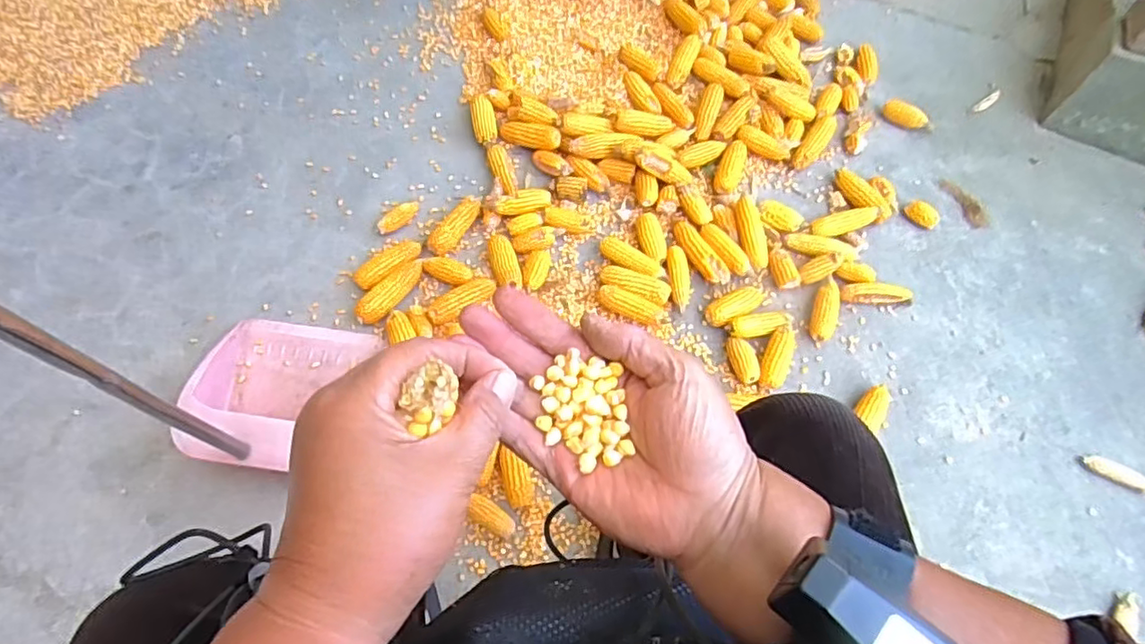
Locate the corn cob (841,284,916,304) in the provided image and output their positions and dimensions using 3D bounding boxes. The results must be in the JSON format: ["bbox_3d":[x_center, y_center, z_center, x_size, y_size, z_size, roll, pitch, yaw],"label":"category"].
[{"bbox_3d":[0.552,-0.050,1.120,0.127,0.034,0.032,-1,66,-2],"label":"corn cob"}]

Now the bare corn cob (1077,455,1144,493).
[{"bbox_3d":[0.889,0.246,0.997,0.109,0.028,0.032,25,68,10],"label":"bare corn cob"}]

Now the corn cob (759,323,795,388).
[{"bbox_3d":[0.355,0.059,1.056,0.045,0.034,0.123,23,68,9],"label":"corn cob"}]

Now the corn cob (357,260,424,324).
[{"bbox_3d":[-0.325,-0.056,1.096,0.058,0.039,0.150,30,69,12],"label":"corn cob"}]

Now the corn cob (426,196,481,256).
[{"bbox_3d":[-0.221,-0.183,1.156,0.050,0.038,0.135,32,69,12],"label":"corn cob"}]

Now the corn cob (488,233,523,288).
[{"bbox_3d":[-0.124,-0.105,1.120,0.047,0.044,0.103,-15,67,-8],"label":"corn cob"}]

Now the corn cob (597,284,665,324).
[{"bbox_3d":[0.102,-0.030,1.083,0.123,0.039,0.044,21,67,11],"label":"corn cob"}]

